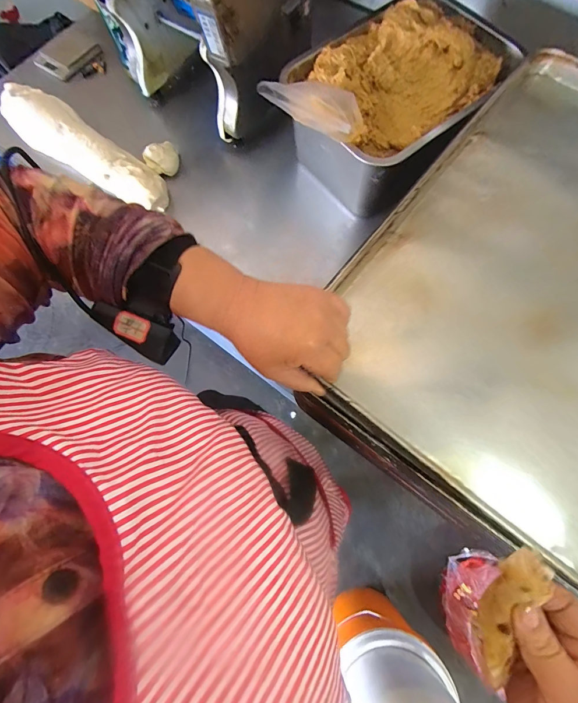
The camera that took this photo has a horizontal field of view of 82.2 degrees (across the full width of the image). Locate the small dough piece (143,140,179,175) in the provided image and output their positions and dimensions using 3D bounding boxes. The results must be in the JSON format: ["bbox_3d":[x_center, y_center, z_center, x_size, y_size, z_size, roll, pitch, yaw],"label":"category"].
[{"bbox_3d":[-0.255,-0.391,0.668,0.067,0.041,0.061,-26,74,-6],"label":"small dough piece"}]

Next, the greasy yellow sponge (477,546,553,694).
[{"bbox_3d":[0.138,0.168,0.210,0.025,0.013,0.092,13,99,5],"label":"greasy yellow sponge"}]

